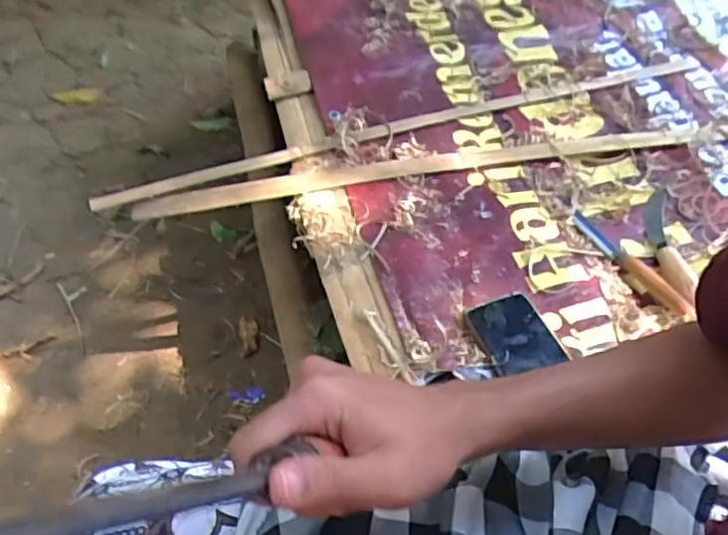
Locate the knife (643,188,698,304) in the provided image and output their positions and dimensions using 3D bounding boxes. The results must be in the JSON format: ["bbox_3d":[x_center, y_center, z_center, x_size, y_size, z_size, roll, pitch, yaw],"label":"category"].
[{"bbox_3d":[0.357,-0.033,0.741,0.035,0.014,0.184,3,49,5],"label":"knife"}]

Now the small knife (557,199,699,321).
[{"bbox_3d":[0.299,-0.017,0.728,0.027,0.016,0.205,-24,52,-18],"label":"small knife"}]

